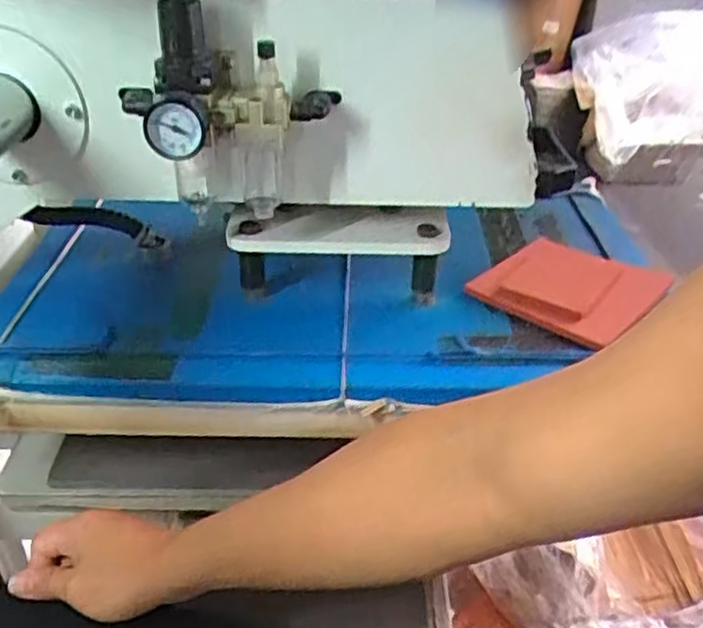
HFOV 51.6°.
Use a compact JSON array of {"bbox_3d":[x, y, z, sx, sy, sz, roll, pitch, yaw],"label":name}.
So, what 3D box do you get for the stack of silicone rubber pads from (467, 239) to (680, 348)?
[{"bbox_3d":[0.199,-0.026,0.658,0.132,0.015,0.139,25,39,33],"label":"stack of silicone rubber pads"}]

